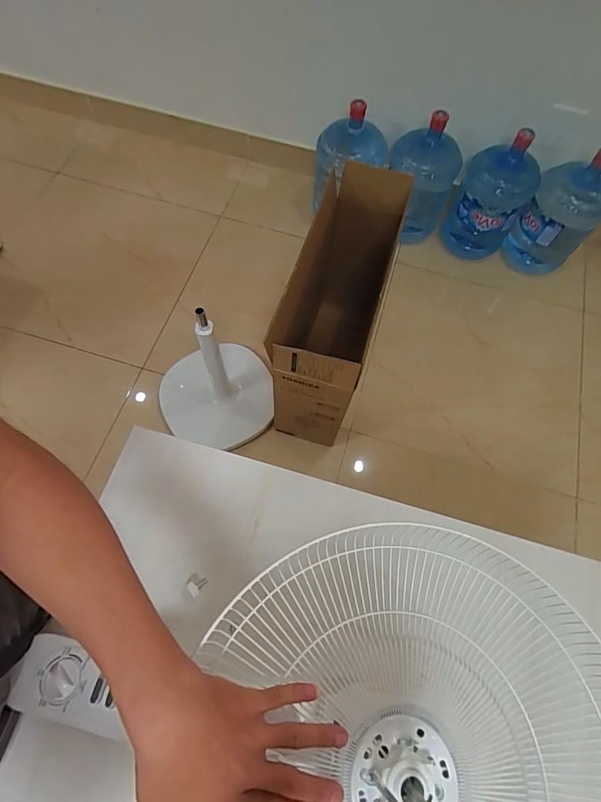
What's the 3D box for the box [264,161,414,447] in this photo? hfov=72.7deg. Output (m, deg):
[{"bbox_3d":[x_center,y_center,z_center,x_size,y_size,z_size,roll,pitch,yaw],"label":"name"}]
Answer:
[{"bbox_3d":[0.117,-0.248,1.342,0.229,0.679,0.677,17,68,5],"label":"box"}]

